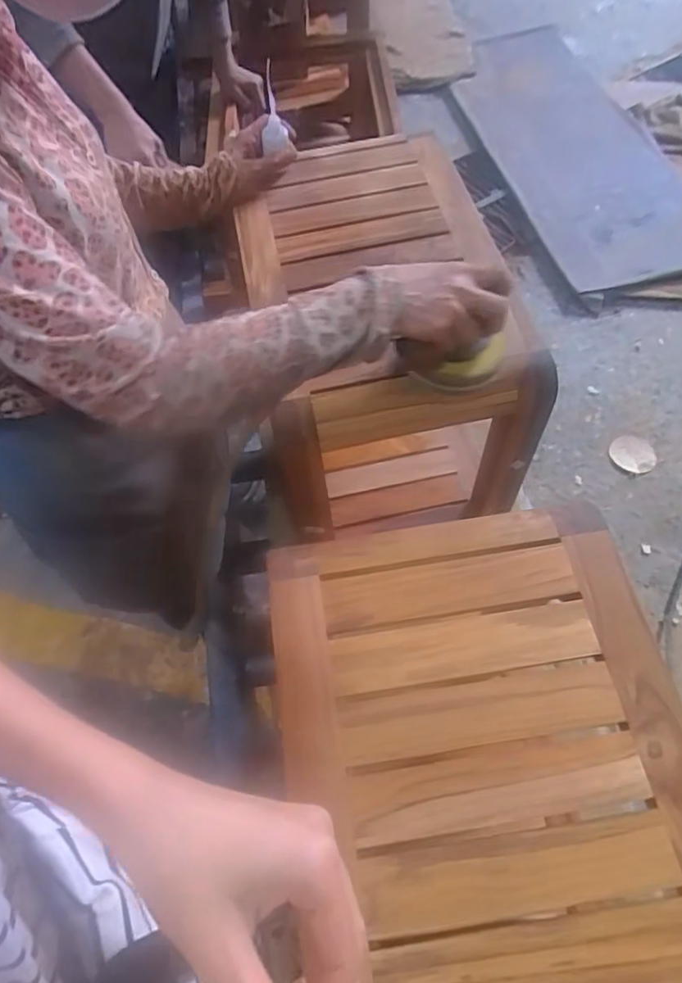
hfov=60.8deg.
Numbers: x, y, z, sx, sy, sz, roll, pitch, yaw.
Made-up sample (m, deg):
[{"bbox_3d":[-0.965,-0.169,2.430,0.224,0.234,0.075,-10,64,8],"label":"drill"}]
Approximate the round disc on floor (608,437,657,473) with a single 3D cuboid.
[{"bbox_3d":[0.769,-0.100,1.529,0.114,0.011,0.104,-1,59,2],"label":"round disc on floor"}]

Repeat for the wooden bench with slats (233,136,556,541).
[{"bbox_3d":[0.045,-0.186,0.833,0.291,0.362,0.447,-12,58,-3],"label":"wooden bench with slats"}]

